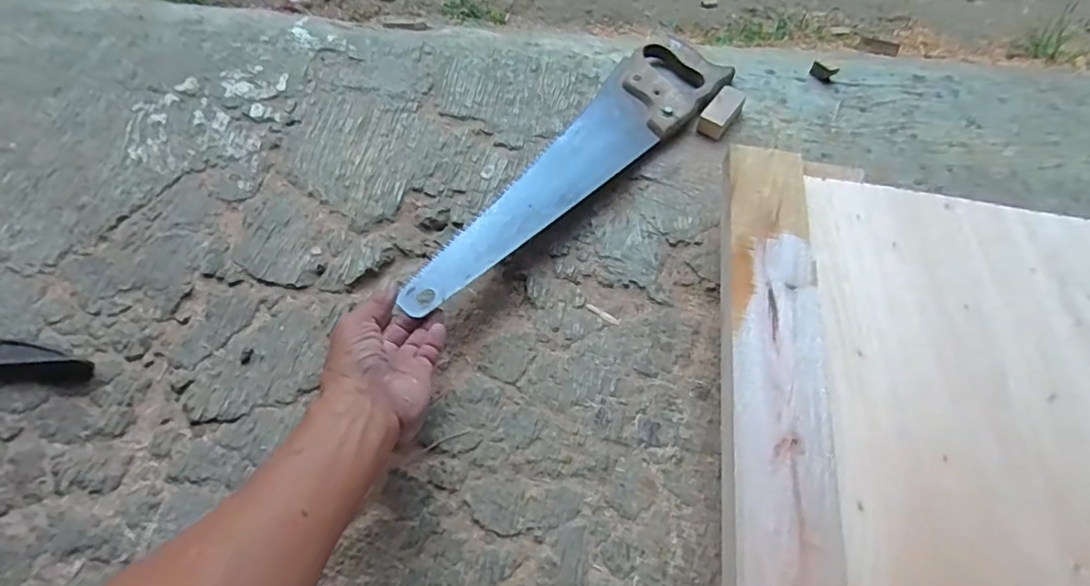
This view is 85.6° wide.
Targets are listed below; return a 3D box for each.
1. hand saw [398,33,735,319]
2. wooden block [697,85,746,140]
[{"bbox_3d":[0.031,-0.140,0.652,0.114,0.034,0.485,35,63,21],"label":"hand saw"},{"bbox_3d":[0.215,-0.219,0.712,0.032,0.026,0.071,33,63,17],"label":"wooden block"}]

